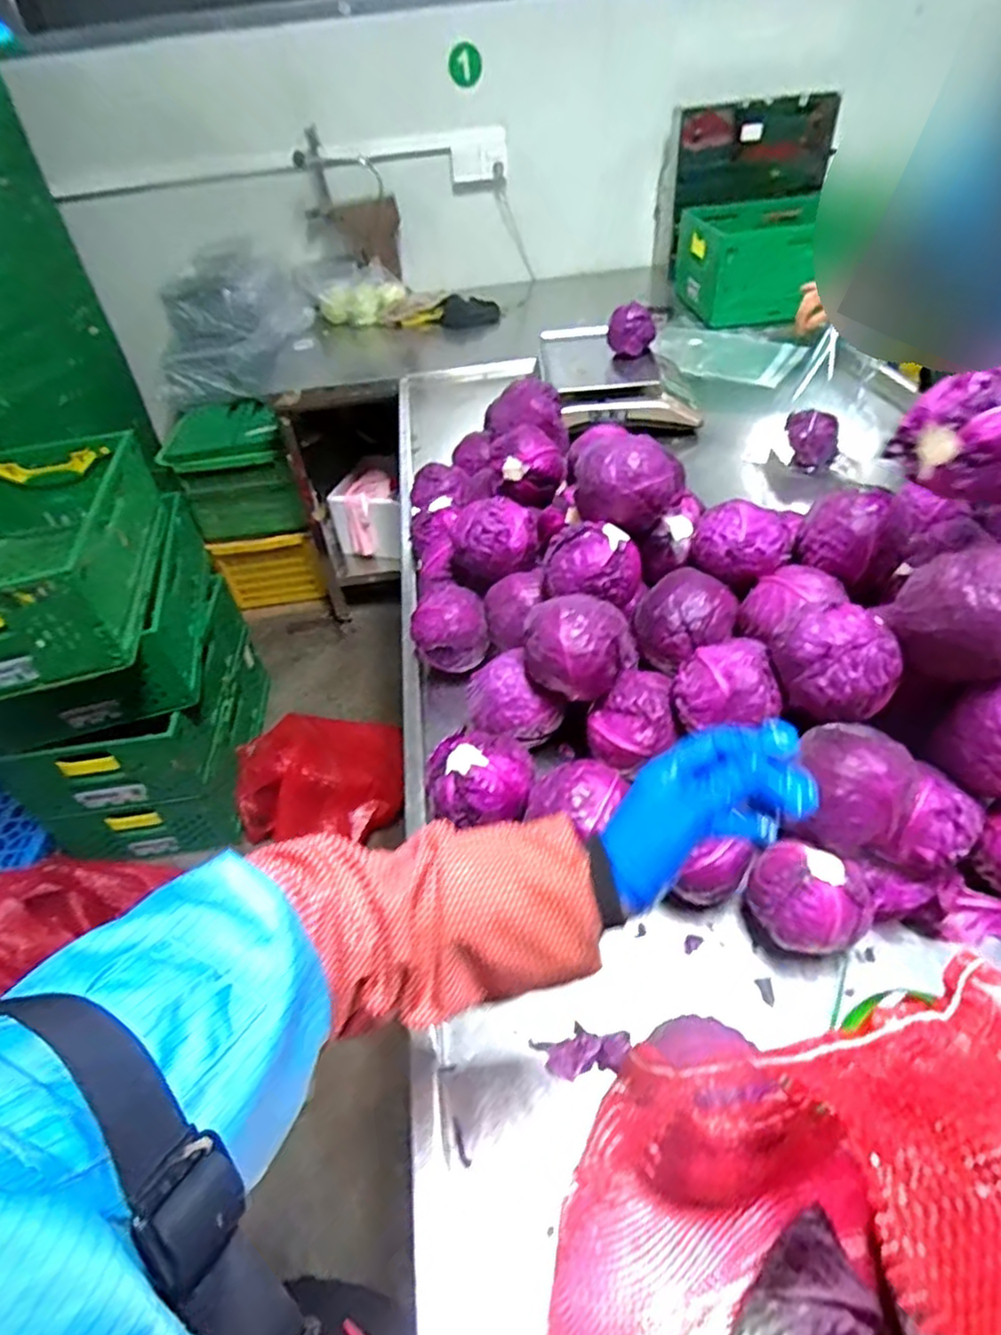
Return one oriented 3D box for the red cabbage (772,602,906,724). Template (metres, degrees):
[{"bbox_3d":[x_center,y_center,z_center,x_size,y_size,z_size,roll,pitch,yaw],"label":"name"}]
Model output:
[{"bbox_3d":[0.321,0.000,0.629,0.088,0.090,0.092,-19,45,-12],"label":"red cabbage"}]

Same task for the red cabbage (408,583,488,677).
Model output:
[{"bbox_3d":[-0.072,-0.054,0.917,0.100,0.096,0.099,-15,44,-9],"label":"red cabbage"}]

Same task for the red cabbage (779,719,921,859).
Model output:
[{"bbox_3d":[0.311,0.107,0.588,0.099,0.092,0.104,12,47,18],"label":"red cabbage"}]

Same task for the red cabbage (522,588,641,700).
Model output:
[{"bbox_3d":[0.092,-0.031,0.756,0.115,0.108,0.126,11,46,18],"label":"red cabbage"}]

